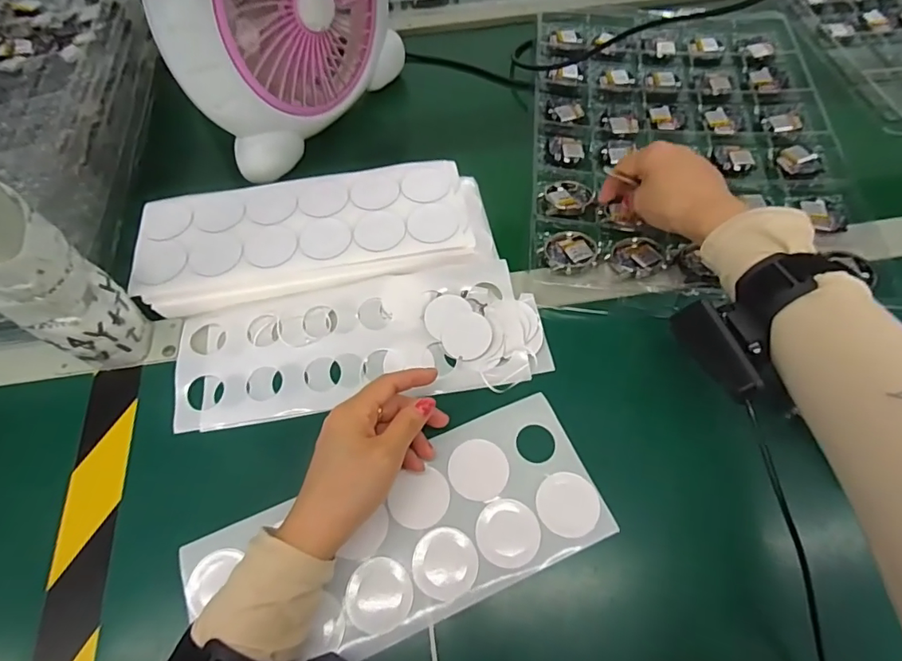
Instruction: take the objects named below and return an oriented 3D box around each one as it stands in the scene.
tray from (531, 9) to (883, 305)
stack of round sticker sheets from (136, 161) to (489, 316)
[{"bbox_3d":[0.236,-0.214,0.519,0.293,0.019,0.423,4,61,5],"label":"tray"},{"bbox_3d":[-0.116,-0.087,0.444,0.302,0.036,0.114,-9,61,-2],"label":"stack of round sticker sheets"}]

